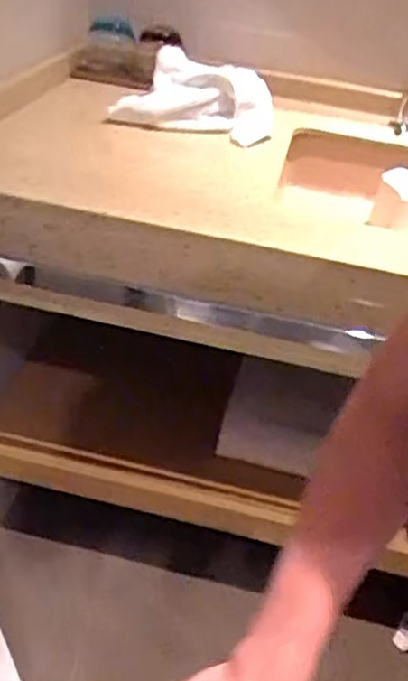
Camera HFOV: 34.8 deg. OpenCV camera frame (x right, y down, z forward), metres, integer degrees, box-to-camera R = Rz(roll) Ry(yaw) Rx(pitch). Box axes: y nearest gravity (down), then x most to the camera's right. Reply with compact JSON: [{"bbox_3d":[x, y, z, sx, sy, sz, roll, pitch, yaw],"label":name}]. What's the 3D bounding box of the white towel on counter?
[{"bbox_3d":[-0.007,-0.379,0.989,0.231,0.038,0.154,11,66,-9],"label":"white towel on counter"}]

